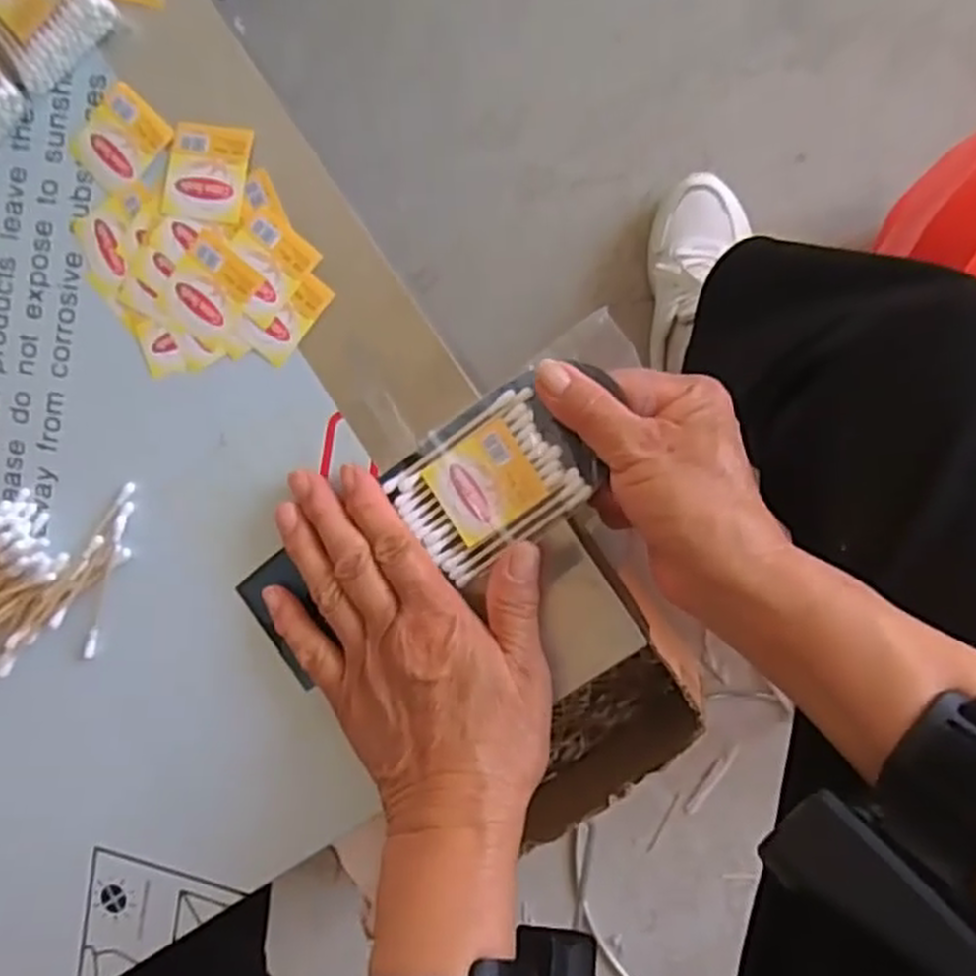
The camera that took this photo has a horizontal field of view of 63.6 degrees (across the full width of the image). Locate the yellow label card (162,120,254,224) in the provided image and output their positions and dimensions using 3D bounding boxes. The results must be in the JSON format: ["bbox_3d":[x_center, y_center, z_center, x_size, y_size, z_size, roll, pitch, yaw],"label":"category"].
[{"bbox_3d":[-0.130,-0.145,0.363,0.039,0.004,0.044,13,95,12],"label":"yellow label card"}]

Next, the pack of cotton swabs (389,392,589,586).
[{"bbox_3d":[-0.001,0.000,0.339,0.072,0.010,0.055,-35,89,9],"label":"pack of cotton swabs"}]

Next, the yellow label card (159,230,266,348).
[{"bbox_3d":[-0.128,-0.091,0.363,0.038,0.004,0.043,38,100,9],"label":"yellow label card"}]

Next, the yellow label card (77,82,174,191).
[{"bbox_3d":[-0.173,-0.165,0.374,0.038,0.004,0.042,39,99,8],"label":"yellow label card"}]

